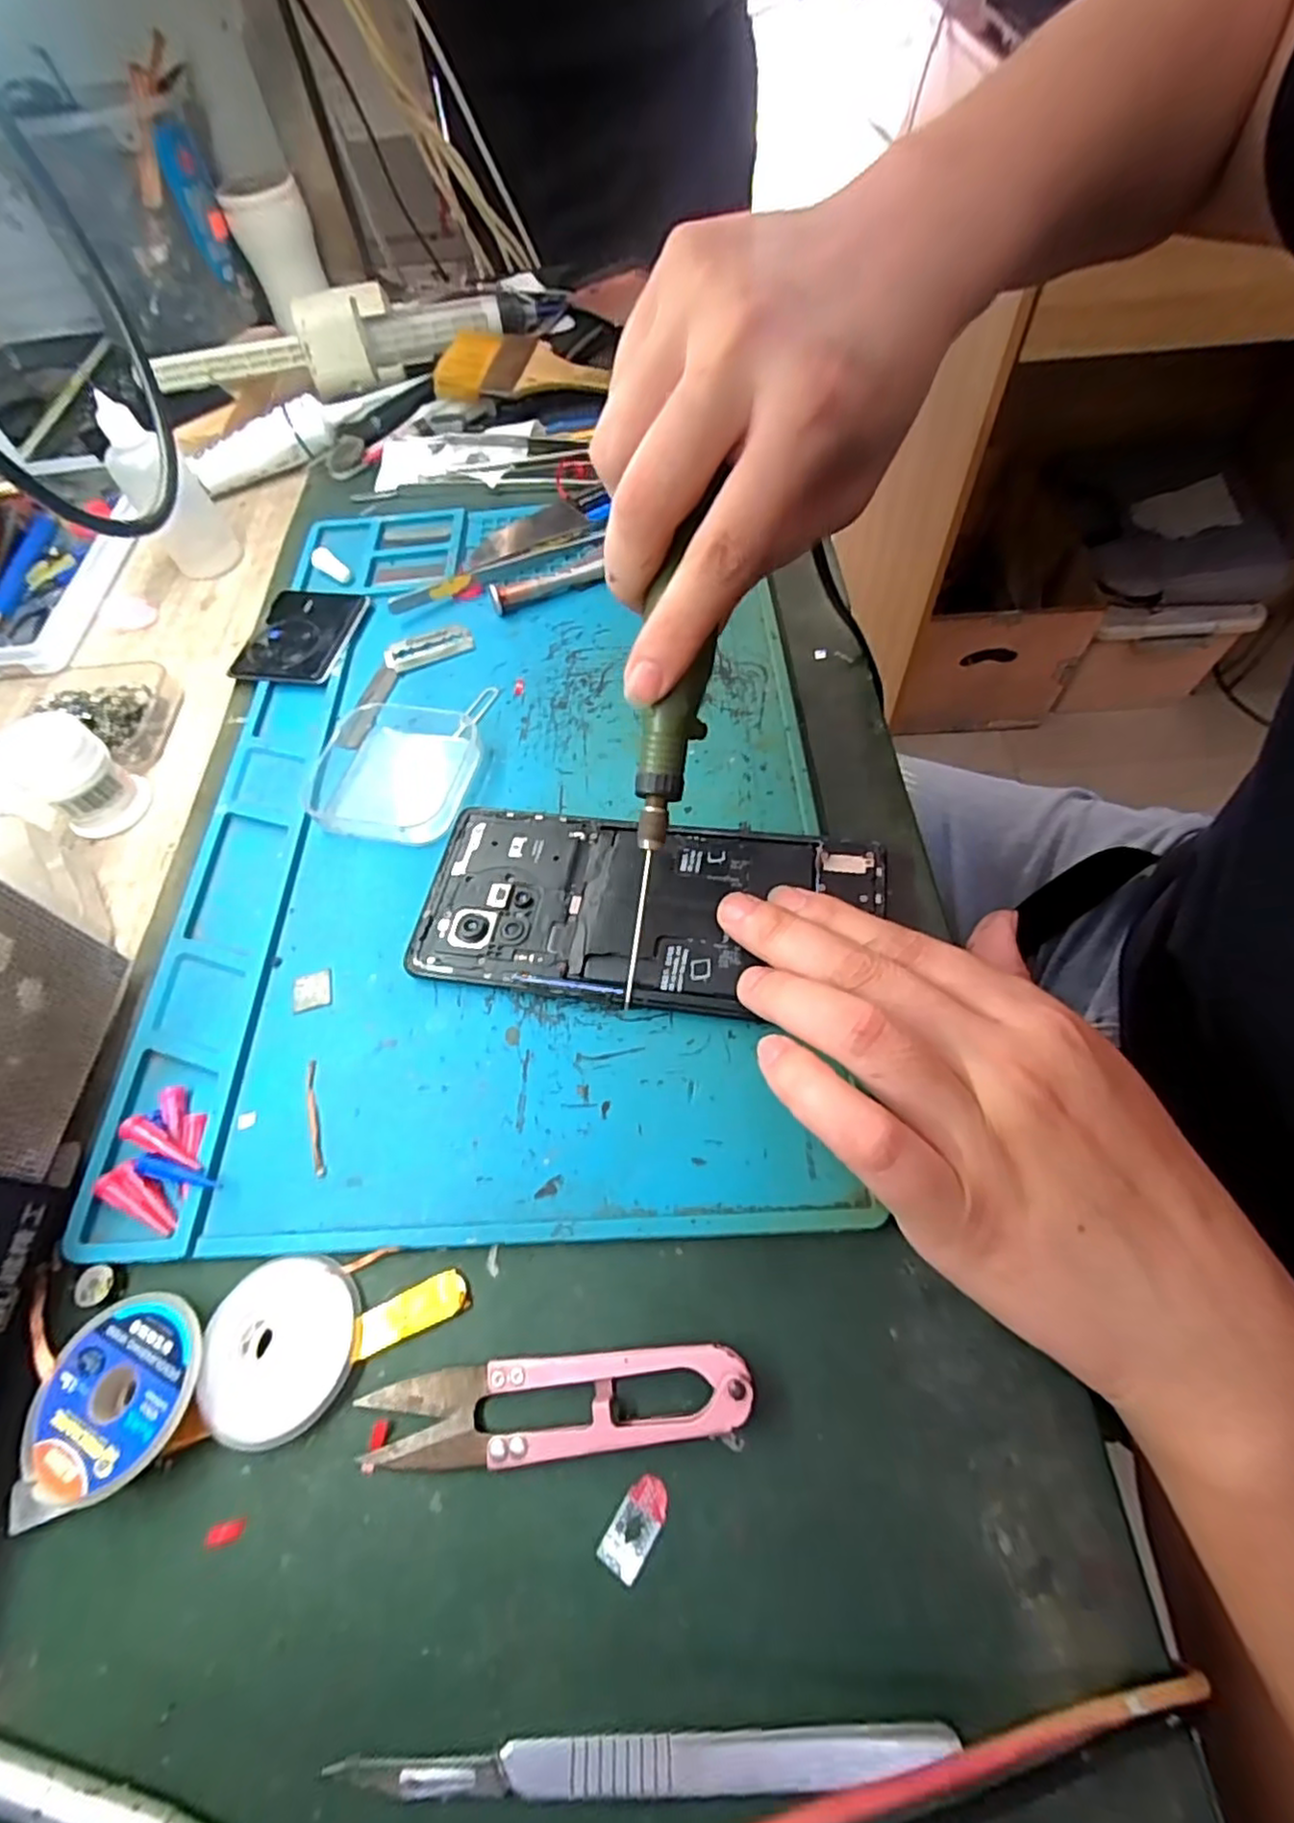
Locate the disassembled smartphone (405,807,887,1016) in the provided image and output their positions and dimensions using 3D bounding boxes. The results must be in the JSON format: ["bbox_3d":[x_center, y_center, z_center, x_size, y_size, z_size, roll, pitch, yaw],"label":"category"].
[{"bbox_3d":[-0.001,-0.001,0.245,0.160,0.007,0.072,7,61,8],"label":"disassembled smartphone"}]

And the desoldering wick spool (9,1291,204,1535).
[{"bbox_3d":[-0.143,0.129,0.182,0.048,0.012,0.044,-2,60,3],"label":"desoldering wick spool"}]

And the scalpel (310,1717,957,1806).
[{"bbox_3d":[-0.001,0.184,0.147,0.131,0.004,0.010,-4,60,2],"label":"scalpel"}]

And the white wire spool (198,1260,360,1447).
[{"bbox_3d":[-0.101,0.120,0.189,0.039,0.008,0.043,-17,60,-5],"label":"white wire spool"}]

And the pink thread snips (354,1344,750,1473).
[{"bbox_3d":[-0.024,0.128,0.177,0.101,0.010,0.022,-7,60,0],"label":"pink thread snips"}]

